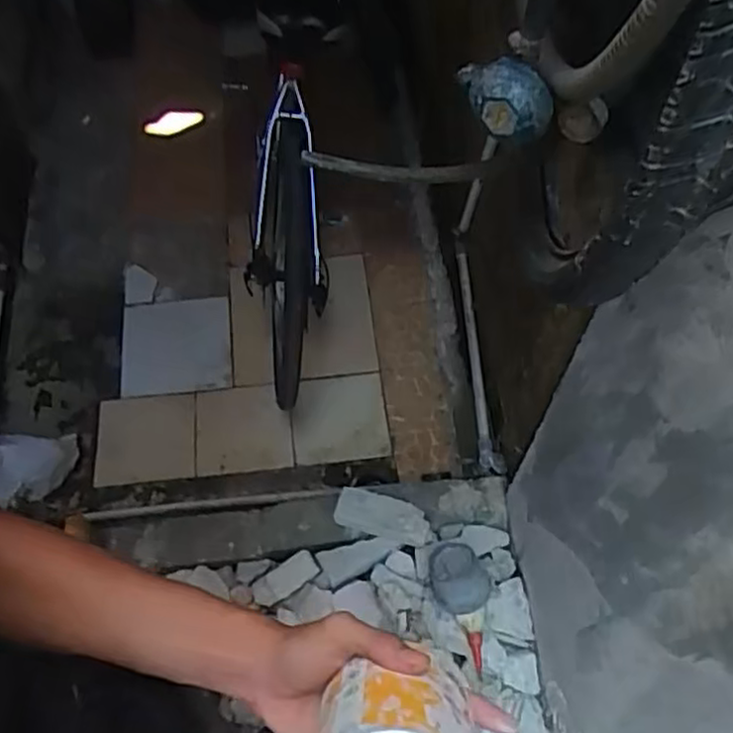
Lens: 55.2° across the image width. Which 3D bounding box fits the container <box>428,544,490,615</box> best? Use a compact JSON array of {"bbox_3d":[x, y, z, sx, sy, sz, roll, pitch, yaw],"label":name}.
[{"bbox_3d":[0.189,0.418,1.382,0.115,0.112,0.125,0,59,0],"label":"container"}]

